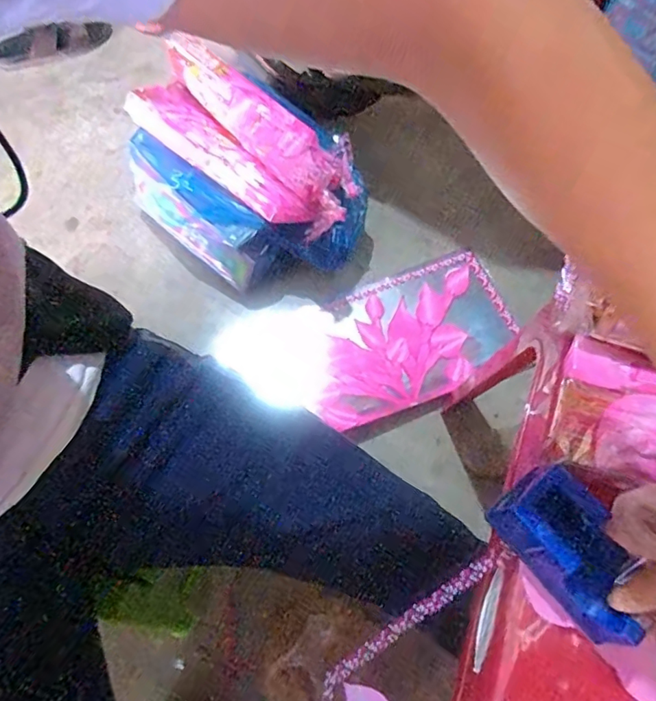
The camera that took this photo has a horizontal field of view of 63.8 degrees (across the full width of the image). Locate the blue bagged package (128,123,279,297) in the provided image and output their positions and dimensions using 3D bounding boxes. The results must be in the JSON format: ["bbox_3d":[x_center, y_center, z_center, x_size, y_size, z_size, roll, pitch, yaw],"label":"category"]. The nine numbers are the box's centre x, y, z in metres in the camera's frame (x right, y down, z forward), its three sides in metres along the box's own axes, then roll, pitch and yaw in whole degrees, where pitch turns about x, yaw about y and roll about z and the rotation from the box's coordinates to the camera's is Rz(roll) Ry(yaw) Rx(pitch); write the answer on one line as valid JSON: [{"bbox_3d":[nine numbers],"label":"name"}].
[{"bbox_3d":[-0.239,-0.243,0.984,0.342,0.164,0.086,38,72,16],"label":"blue bagged package"}]

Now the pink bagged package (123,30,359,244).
[{"bbox_3d":[-0.143,-0.368,0.903,0.419,0.127,0.166,34,71,15],"label":"pink bagged package"}]

